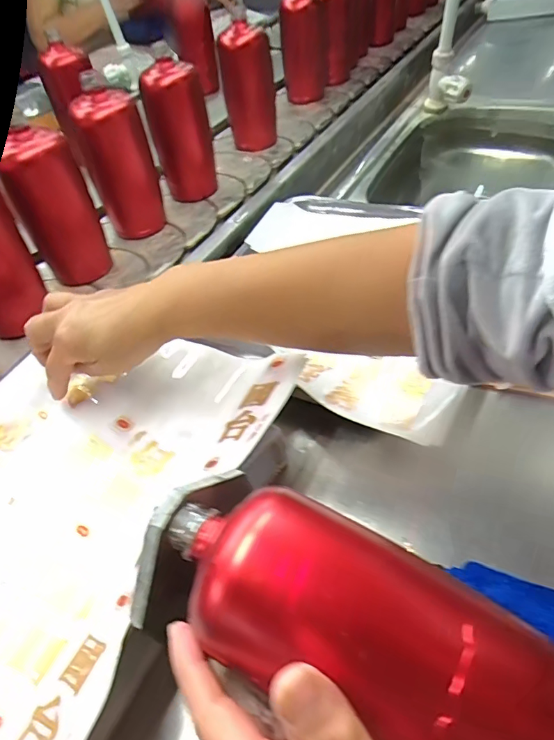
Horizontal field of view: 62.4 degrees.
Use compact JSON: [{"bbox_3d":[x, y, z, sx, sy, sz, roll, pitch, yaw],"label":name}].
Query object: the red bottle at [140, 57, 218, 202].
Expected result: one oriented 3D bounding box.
[{"bbox_3d":[-0.142,-0.341,0.661,0.071,0.161,0.058,-29,51,-17],"label":"red bottle"}]

